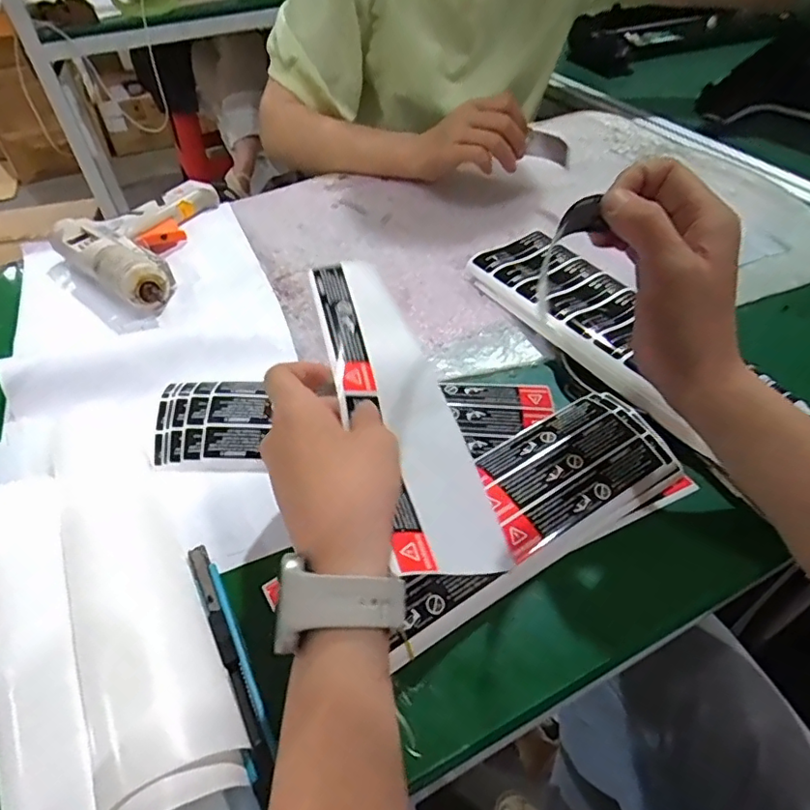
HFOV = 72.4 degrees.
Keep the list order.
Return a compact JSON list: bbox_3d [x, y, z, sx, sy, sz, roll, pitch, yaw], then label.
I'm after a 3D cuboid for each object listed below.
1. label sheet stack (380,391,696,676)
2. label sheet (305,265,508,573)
[{"bbox_3d":[0.071,0.058,0.334,0.205,0.016,0.083,-24,57,-16],"label":"label sheet stack"},{"bbox_3d":[-0.002,-0.004,0.355,0.078,0.013,0.235,9,47,-34],"label":"label sheet"}]

